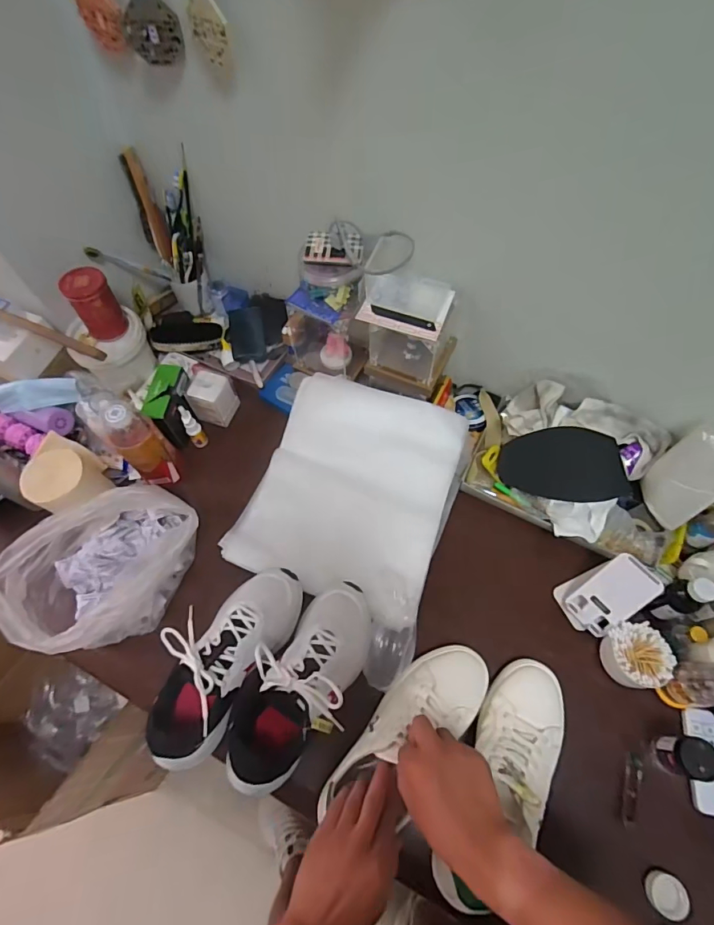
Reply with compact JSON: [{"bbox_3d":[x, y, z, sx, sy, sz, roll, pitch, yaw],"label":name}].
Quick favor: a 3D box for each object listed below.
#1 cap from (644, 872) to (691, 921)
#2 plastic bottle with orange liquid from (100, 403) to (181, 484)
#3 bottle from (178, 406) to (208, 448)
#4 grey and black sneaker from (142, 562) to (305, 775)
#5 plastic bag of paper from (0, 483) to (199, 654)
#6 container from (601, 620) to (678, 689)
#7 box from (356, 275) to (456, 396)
[{"bbox_3d":[0.369,0.513,0.541,0.043,0.014,0.040,0,63,1],"label":"cap"},{"bbox_3d":[-0.346,-0.025,0.719,0.072,0.172,0.054,7,63,5],"label":"plastic bottle with orange liquid"},{"bbox_3d":[-0.287,-0.060,0.799,0.025,0.099,0.024,-26,65,-12],"label":"bottle"},{"bbox_3d":[-0.188,0.258,0.613,0.123,0.116,0.281,28,66,14],"label":"grey and black sneaker"},{"bbox_3d":[-0.361,0.145,0.650,0.179,0.149,0.259,37,69,18],"label":"plastic bag of paper"},{"bbox_3d":[0.389,0.272,0.644,0.079,0.057,0.082,0,63,1],"label":"container"},{"bbox_3d":[0.081,-0.205,0.718,0.129,0.150,0.107,21,65,11],"label":"box"}]

